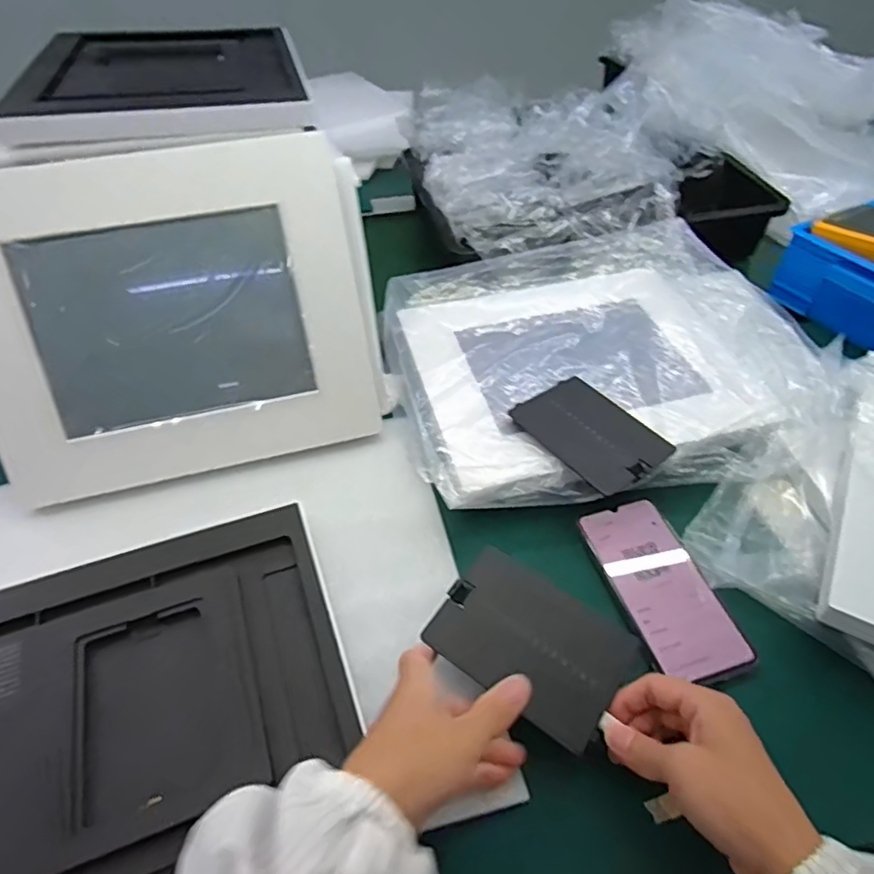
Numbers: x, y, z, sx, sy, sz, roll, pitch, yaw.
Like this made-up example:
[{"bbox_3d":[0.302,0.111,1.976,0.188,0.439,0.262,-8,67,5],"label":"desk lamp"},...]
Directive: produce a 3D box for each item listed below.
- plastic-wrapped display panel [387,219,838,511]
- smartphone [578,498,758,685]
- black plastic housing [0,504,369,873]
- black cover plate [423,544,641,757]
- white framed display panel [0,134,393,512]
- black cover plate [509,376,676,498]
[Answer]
[{"bbox_3d":[0.159,-0.087,0.578,0.395,0.045,0.316,-9,47,-7],"label":"plastic-wrapped display panel"},{"bbox_3d":[0.168,0.111,0.446,0.070,0.014,0.144,-12,48,-10],"label":"smartphone"},{"bbox_3d":[-0.206,0.181,0.365,0.296,0.021,0.238,-16,48,-13],"label":"black plastic housing"},{"bbox_3d":[0.061,0.131,0.387,0.118,0.008,0.084,29,60,23],"label":"black cover plate"},{"bbox_3d":[-0.207,-0.091,0.479,0.320,0.242,0.025,-14,20,-10],"label":"white framed display panel"},{"bbox_3d":[0.130,-0.006,0.497,0.079,0.006,0.116,-27,52,-22],"label":"black cover plate"}]

